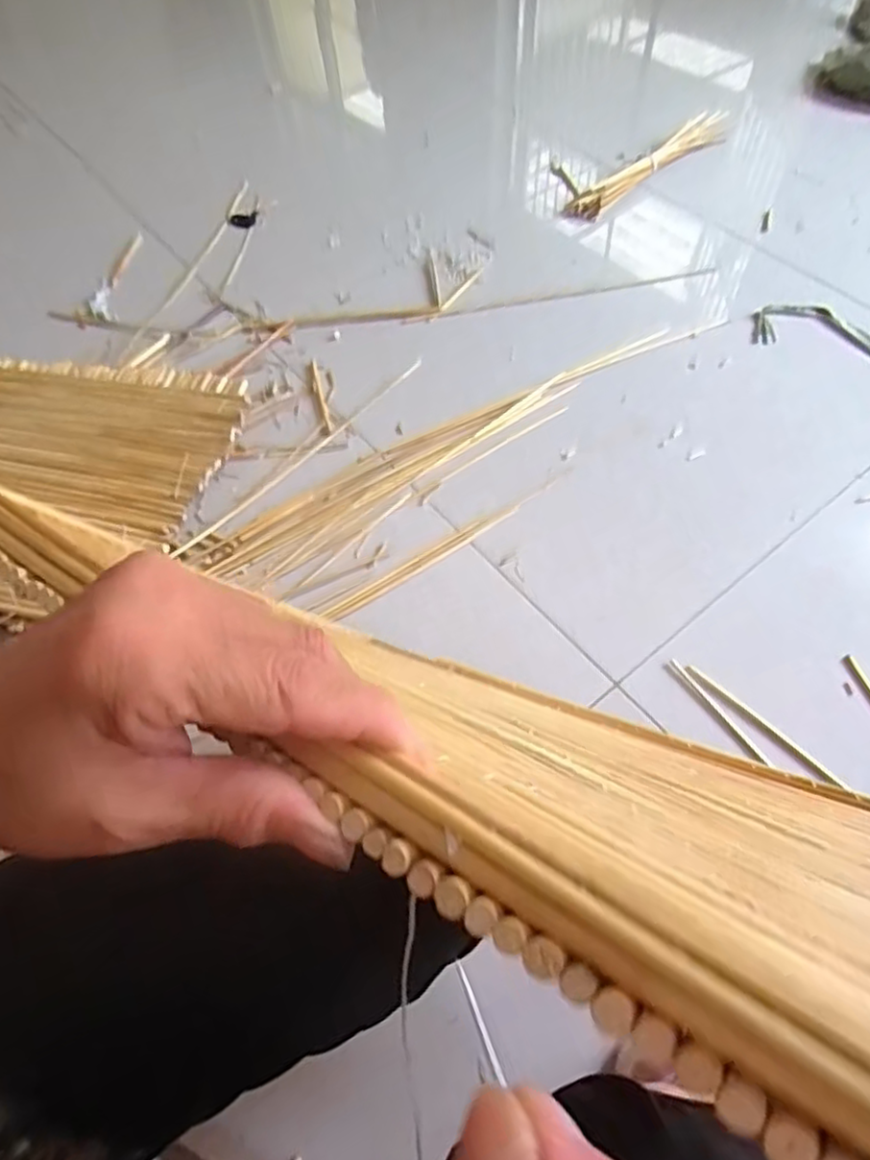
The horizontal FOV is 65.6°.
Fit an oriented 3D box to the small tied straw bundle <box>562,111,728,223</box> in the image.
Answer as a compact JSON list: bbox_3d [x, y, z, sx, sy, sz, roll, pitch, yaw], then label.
[{"bbox_3d":[0.408,-0.776,1.263,0.462,0.040,0.059,-38,66,-20],"label":"small tied straw bundle"}]

